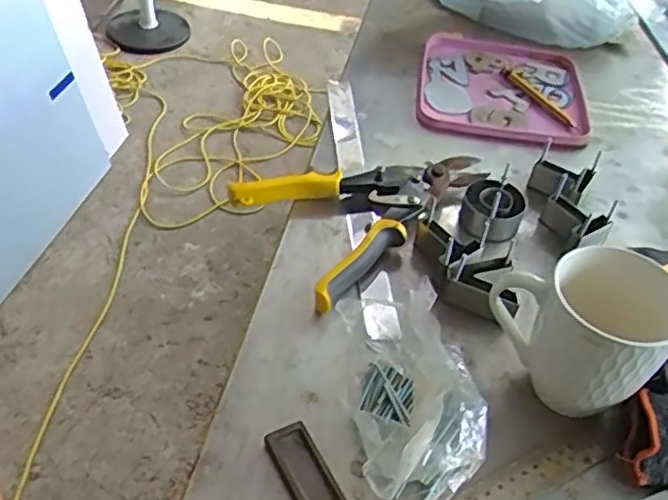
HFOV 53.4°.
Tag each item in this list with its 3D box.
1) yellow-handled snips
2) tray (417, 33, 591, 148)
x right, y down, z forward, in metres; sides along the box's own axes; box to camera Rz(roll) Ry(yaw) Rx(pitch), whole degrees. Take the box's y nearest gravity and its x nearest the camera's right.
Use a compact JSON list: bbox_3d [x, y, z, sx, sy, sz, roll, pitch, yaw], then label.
[{"bbox_3d":[0.039,-0.039,0.594,0.214,0.032,0.148,-21,51,-26],"label":"yellow-handled snips"},{"bbox_3d":[0.194,-0.189,0.770,0.186,0.032,0.193,9,45,5],"label":"tray"}]

